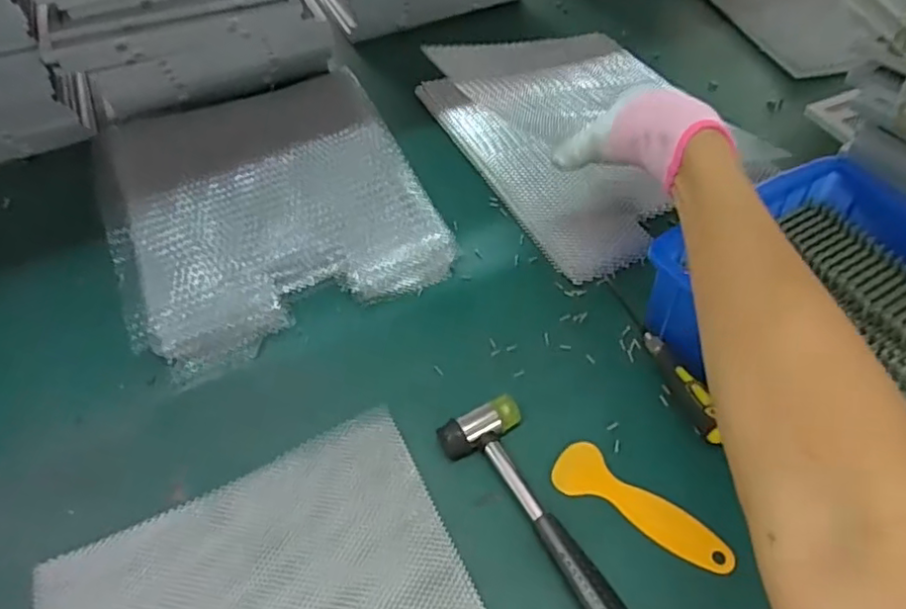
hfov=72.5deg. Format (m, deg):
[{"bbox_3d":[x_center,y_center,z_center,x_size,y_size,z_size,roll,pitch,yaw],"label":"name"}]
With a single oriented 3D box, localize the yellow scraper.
[{"bbox_3d":[0.122,0.139,0.412,0.041,0.004,0.123,-38,52,-24],"label":"yellow scraper"}]

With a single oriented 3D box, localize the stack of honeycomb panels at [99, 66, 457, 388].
[{"bbox_3d":[-0.180,-0.103,0.593,0.271,0.055,0.307,-22,54,-15],"label":"stack of honeycomb panels"}]

